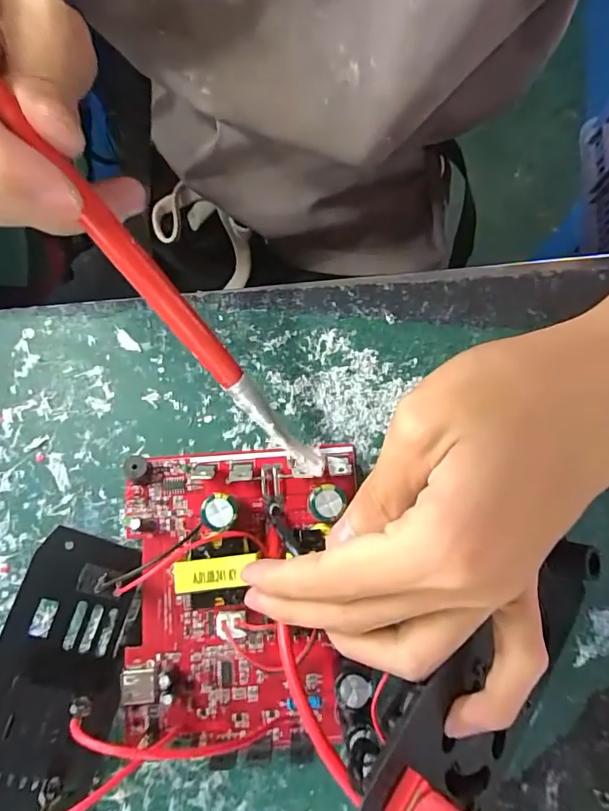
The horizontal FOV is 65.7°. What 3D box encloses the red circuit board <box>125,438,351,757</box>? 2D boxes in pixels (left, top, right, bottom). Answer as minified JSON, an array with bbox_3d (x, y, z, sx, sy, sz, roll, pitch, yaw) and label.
[{"bbox_3d":[-0.030,0.082,0.196,0.101,0.042,0.129,-3,77,0],"label":"red circuit board"}]

